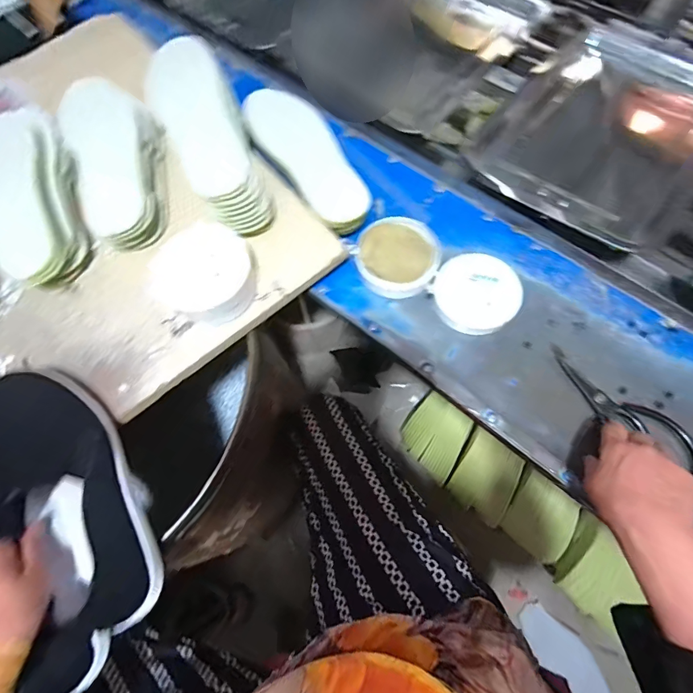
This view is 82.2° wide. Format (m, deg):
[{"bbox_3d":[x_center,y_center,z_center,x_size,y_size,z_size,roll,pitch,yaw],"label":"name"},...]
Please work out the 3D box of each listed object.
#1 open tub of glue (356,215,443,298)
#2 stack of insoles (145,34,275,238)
[{"bbox_3d":[0.061,-0.113,0.504,0.098,0.048,0.098,-1,68,2],"label":"open tub of glue"},{"bbox_3d":[-0.163,-0.250,0.474,0.091,0.057,0.246,-24,82,-8],"label":"stack of insoles"}]

